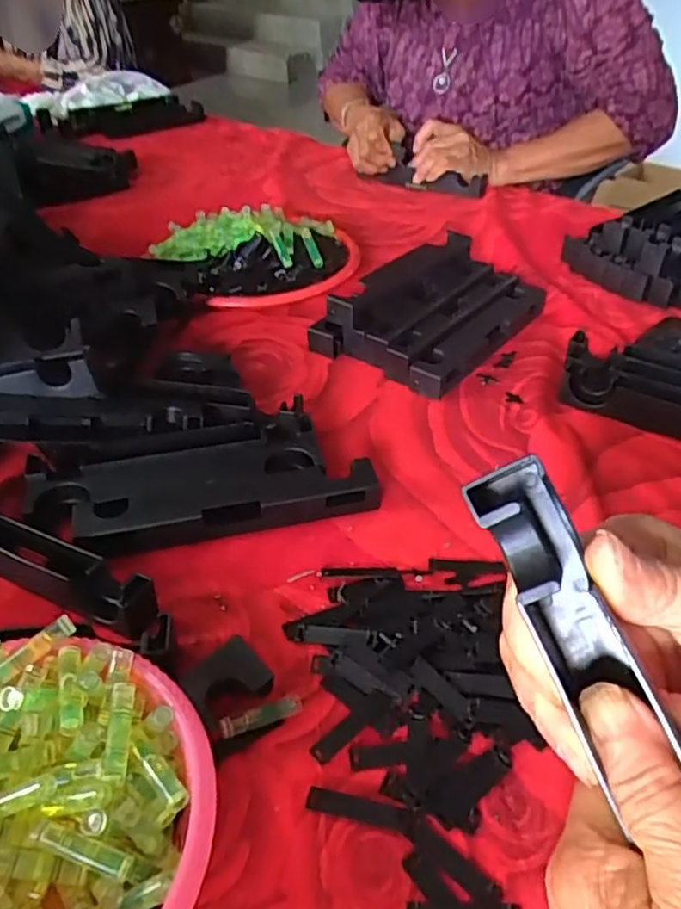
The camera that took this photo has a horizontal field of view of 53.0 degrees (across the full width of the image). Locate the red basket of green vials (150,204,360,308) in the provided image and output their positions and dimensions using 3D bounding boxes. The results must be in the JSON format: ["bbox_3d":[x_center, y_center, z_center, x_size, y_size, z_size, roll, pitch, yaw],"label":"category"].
[{"bbox_3d":[-0.077,-0.214,0.731,0.208,0.055,0.179,-18,43,-20],"label":"red basket of green vials"}]

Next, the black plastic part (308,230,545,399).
[{"bbox_3d":[0.091,-0.141,0.640,0.141,0.052,0.205,27,47,29],"label":"black plastic part"}]

